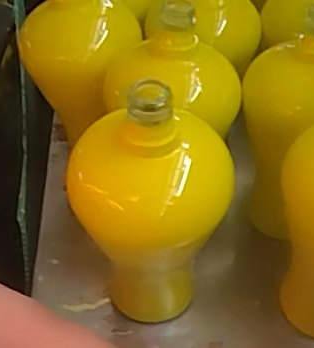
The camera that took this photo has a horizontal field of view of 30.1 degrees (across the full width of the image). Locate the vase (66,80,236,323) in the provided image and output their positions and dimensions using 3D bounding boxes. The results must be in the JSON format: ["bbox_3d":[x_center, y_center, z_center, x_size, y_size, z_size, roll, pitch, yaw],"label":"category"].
[{"bbox_3d":[-0.005,0.032,0.397,0.104,0.196,0.093,-6,43,-6],"label":"vase"}]

